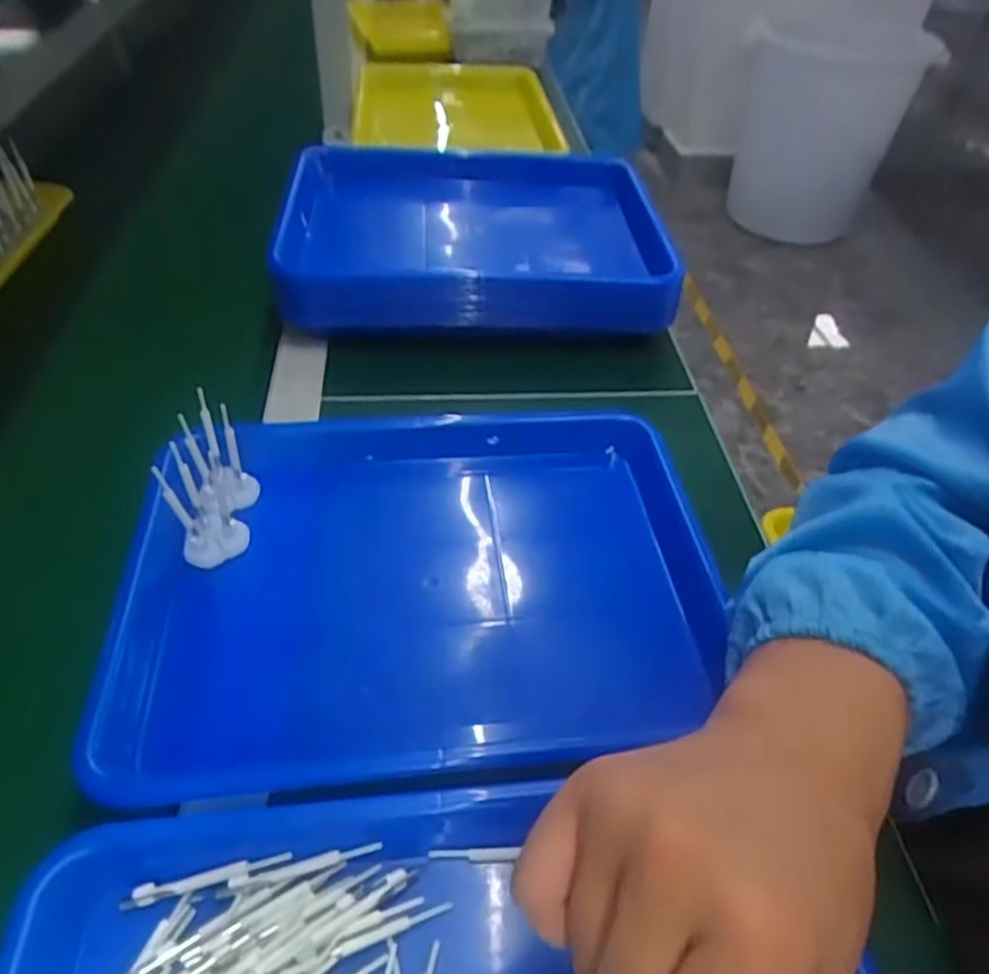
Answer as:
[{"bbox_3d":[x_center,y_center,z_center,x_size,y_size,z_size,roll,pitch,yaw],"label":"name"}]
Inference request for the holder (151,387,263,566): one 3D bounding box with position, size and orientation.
[{"bbox_3d":[-0.169,-0.008,0.435,0.040,0.060,0.085,-4,45,-8],"label":"holder"}]

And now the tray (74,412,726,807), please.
[{"bbox_3d":[-0.035,0.053,0.446,0.346,0.064,0.227,-3,45,-7],"label":"tray"}]

